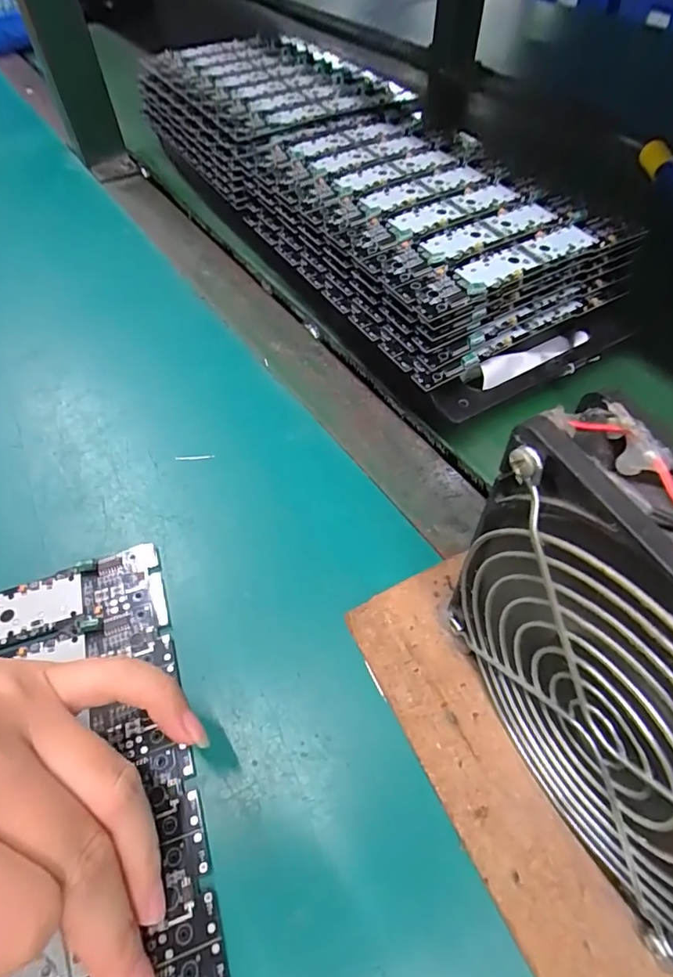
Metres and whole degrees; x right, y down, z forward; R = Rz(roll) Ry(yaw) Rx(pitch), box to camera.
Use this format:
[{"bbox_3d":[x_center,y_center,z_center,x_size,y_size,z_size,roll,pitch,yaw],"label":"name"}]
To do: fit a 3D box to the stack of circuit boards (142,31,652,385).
[{"bbox_3d":[-0.004,-0.226,0.370,0.156,0.066,0.436,-26,58,-16],"label":"stack of circuit boards"}]

